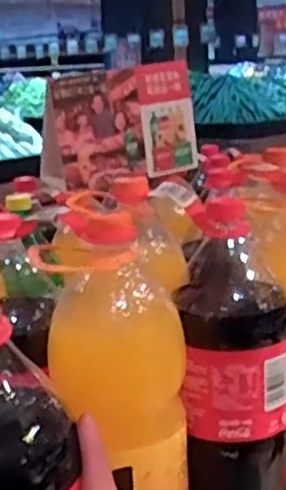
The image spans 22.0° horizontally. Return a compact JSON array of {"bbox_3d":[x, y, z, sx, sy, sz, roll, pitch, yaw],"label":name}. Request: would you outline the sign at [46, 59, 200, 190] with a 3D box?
[{"bbox_3d":[-0.028,-0.161,0.996,0.221,0.153,0.043,-15,13,-29],"label":"sign"}]

